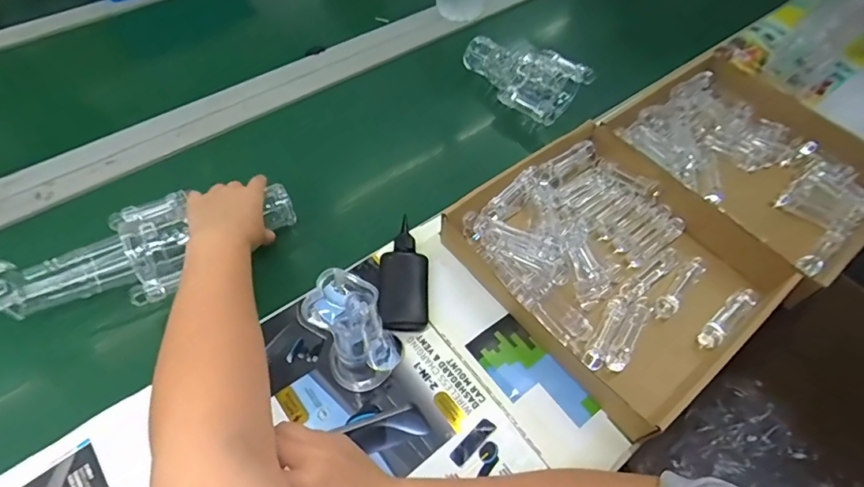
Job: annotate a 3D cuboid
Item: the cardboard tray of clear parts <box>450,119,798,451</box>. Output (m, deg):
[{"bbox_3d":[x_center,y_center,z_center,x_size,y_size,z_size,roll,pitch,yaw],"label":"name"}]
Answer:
[{"bbox_3d":[0.202,0.019,0.553,0.274,0.059,0.308,-32,64,-22],"label":"cardboard tray of clear parts"}]

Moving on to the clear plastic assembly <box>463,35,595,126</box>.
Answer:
[{"bbox_3d":[0.134,-0.268,0.739,0.195,0.052,0.105,37,62,20],"label":"clear plastic assembly"}]

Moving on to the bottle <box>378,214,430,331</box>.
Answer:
[{"bbox_3d":[-0.031,0.037,0.542,0.055,0.028,0.132,0,56,-3],"label":"bottle"}]

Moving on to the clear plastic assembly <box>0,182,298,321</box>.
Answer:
[{"bbox_3d":[-0.307,0.000,0.524,0.289,0.052,0.117,-21,61,-18],"label":"clear plastic assembly"}]

